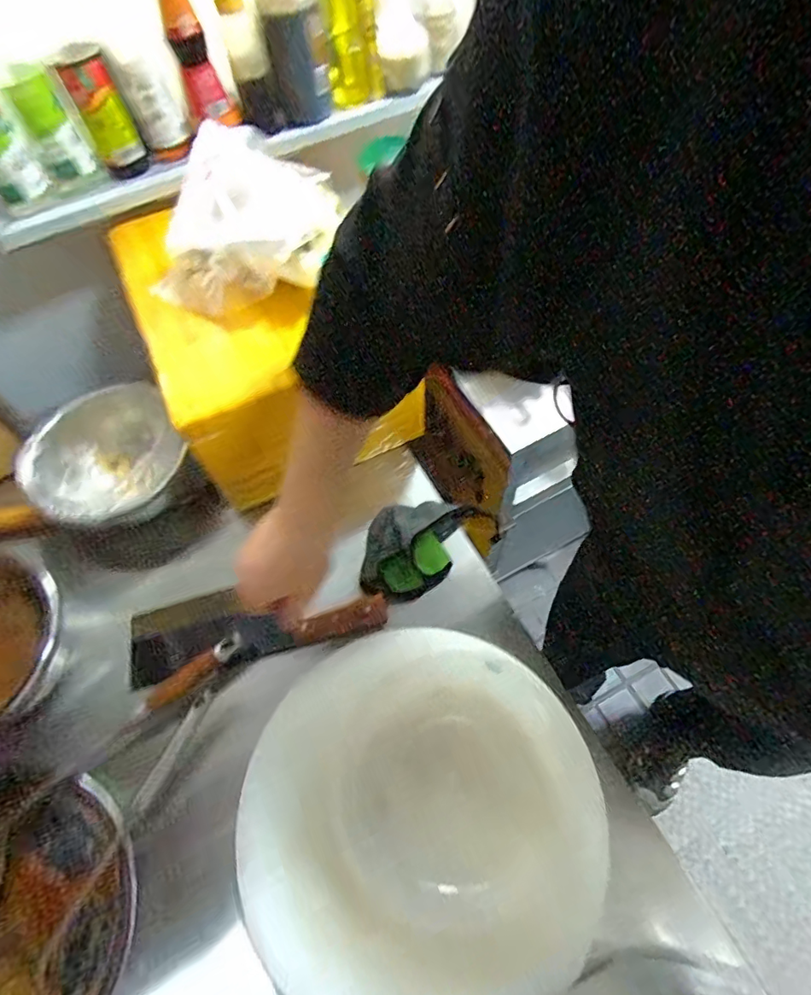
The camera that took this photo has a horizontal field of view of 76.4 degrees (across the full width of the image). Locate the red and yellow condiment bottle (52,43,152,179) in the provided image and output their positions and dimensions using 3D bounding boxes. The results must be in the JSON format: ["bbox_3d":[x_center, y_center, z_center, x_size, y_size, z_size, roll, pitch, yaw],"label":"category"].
[{"bbox_3d":[-0.376,-0.481,0.651,0.067,0.126,0.053,-24,63,-9],"label":"red and yellow condiment bottle"}]

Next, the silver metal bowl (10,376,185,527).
[{"bbox_3d":[-0.408,-0.036,0.717,0.179,0.105,0.206,-29,64,-11],"label":"silver metal bowl"}]

